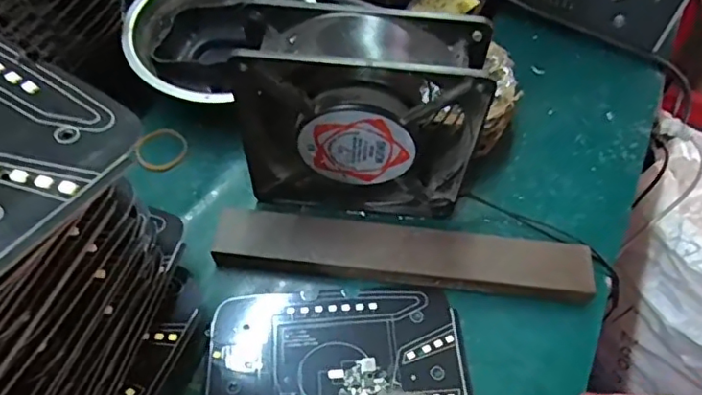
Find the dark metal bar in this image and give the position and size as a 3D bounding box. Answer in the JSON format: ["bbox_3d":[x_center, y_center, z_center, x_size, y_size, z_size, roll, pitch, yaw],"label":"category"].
[{"bbox_3d":[0.028,0.033,0.316,0.206,0.016,0.035,7,58,3],"label":"dark metal bar"}]

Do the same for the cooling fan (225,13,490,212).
[{"bbox_3d":[0.003,-0.041,0.298,0.120,0.115,0.041,4,58,1],"label":"cooling fan"}]

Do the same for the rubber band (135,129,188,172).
[{"bbox_3d":[-0.122,-0.031,0.360,0.031,0.004,0.031,2,67,-4],"label":"rubber band"}]

